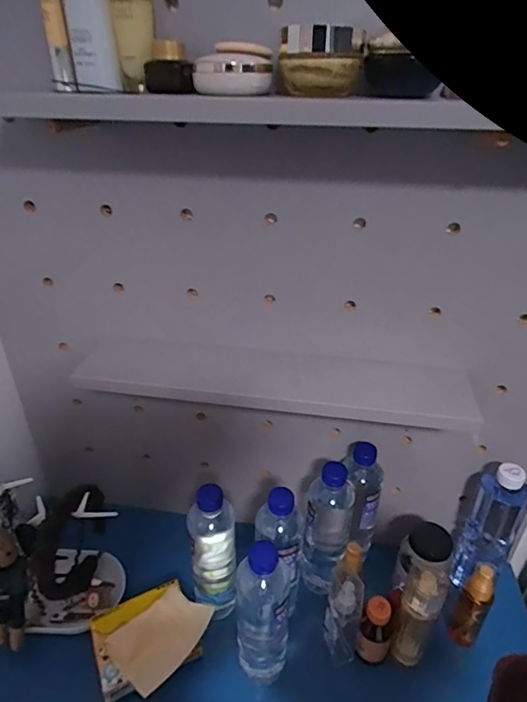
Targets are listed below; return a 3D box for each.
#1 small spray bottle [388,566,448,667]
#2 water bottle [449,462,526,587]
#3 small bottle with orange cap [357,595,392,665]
[{"bbox_3d":[0.188,0.327,0.559,0.044,0.153,0.034,22,36,32],"label":"small spray bottle"},{"bbox_3d":[0.316,0.243,0.634,0.072,0.201,0.069,19,35,29],"label":"water bottle"},{"bbox_3d":[0.145,0.360,0.585,0.039,0.096,0.033,12,32,19],"label":"small bottle with orange cap"}]

